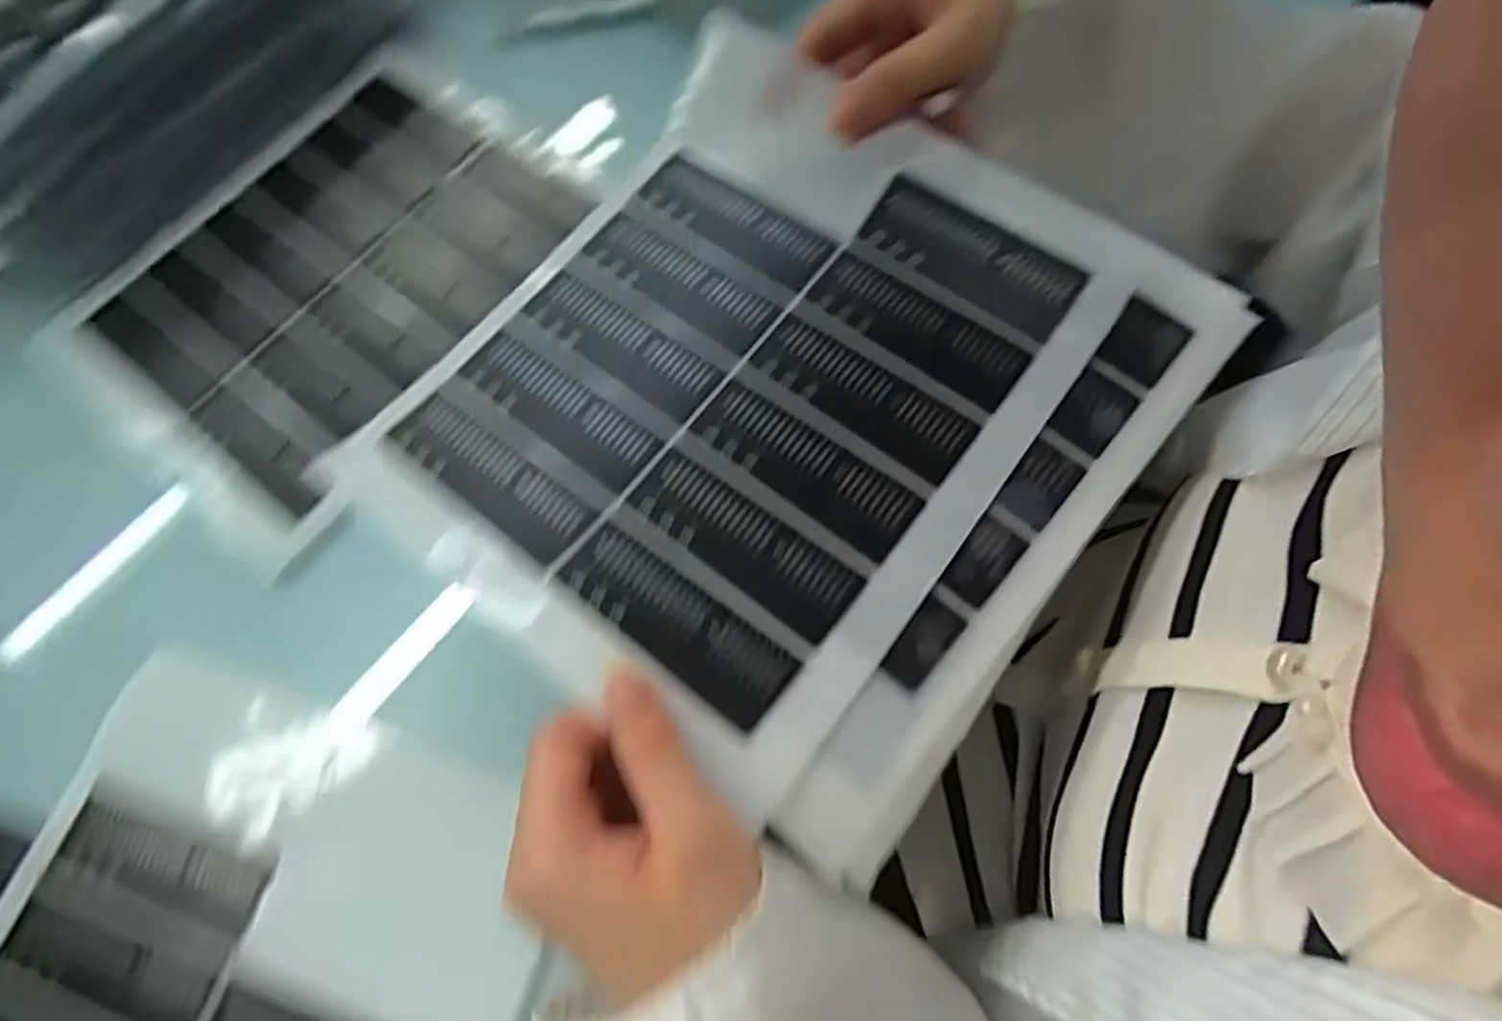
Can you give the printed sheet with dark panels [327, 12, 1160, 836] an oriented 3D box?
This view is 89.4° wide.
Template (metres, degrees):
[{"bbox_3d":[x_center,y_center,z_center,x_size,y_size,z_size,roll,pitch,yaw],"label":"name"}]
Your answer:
[{"bbox_3d":[0.000,-0.054,0.304,0.211,0.027,0.263,37,77,11],"label":"printed sheet with dark panels"}]

